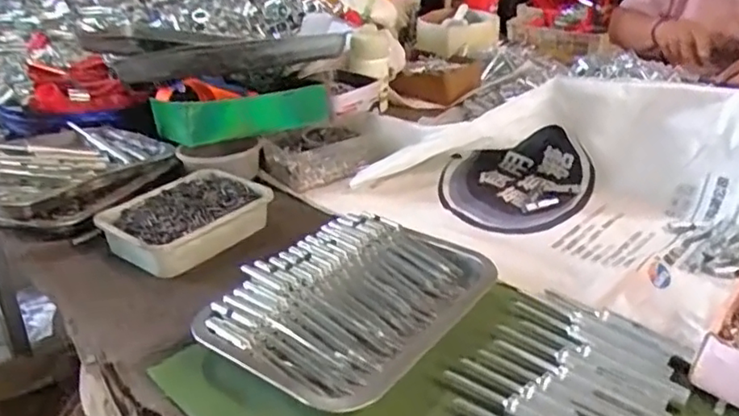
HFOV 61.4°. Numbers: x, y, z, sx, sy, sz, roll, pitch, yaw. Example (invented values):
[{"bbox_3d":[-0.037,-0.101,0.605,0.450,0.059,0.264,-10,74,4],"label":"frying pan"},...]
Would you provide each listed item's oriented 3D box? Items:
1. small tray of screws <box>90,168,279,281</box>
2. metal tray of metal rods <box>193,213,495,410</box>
[{"bbox_3d":[-0.211,0.011,0.726,0.126,0.037,0.181,18,31,26],"label":"small tray of screws"},{"bbox_3d":[-0.012,0.088,0.571,0.180,0.050,0.251,21,33,31],"label":"metal tray of metal rods"}]

